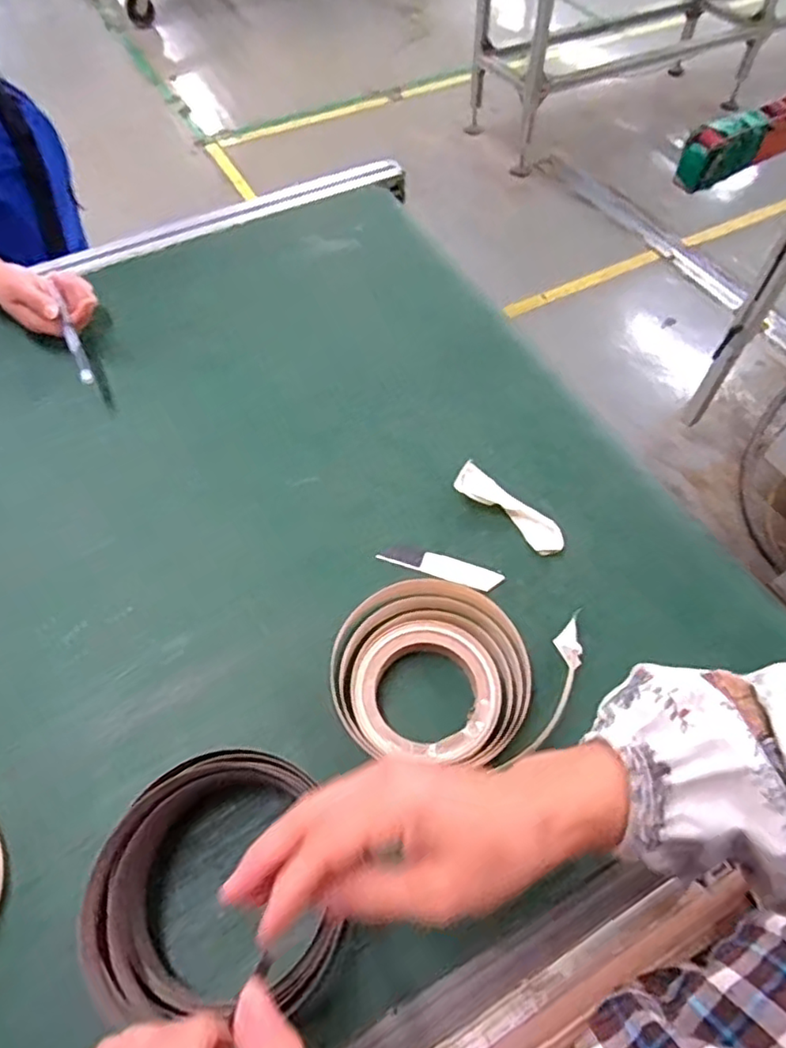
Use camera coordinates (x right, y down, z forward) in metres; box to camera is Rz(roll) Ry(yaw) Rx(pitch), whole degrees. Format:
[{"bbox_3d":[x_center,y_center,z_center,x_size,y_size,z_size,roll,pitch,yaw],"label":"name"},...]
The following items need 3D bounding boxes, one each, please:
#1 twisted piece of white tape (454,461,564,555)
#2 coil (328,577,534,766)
[{"bbox_3d":[0.106,-0.014,0.569,0.112,0.018,0.034,36,65,20],"label":"twisted piece of white tape"},{"bbox_3d":[0.029,0.108,0.476,0.146,0.021,0.134,0,58,0],"label":"coil"}]

